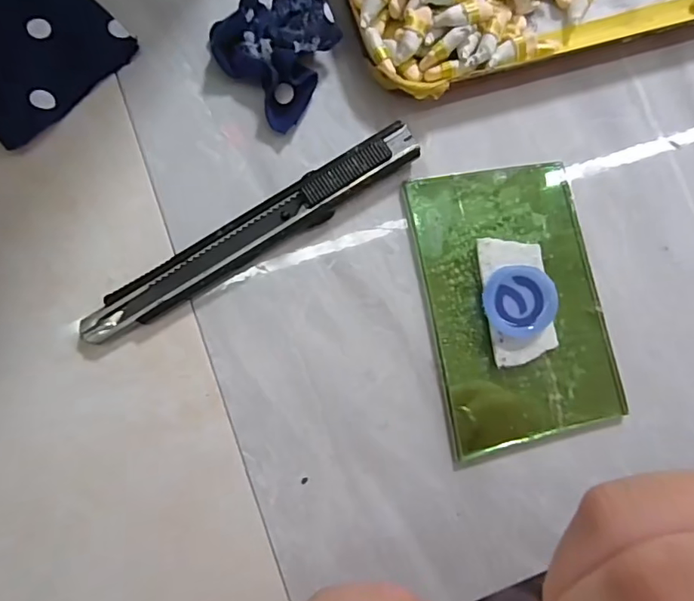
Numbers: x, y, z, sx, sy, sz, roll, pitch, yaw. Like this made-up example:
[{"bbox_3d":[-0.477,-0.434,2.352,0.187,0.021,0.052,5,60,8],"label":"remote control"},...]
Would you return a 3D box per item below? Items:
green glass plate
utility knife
[{"bbox_3d":[0.065,0.002,0.190,0.067,0.009,0.103,-11,88,-7],"label":"green glass plate"},{"bbox_3d":[-0.032,-0.024,0.180,0.133,0.008,0.015,-33,91,-7],"label":"utility knife"}]

